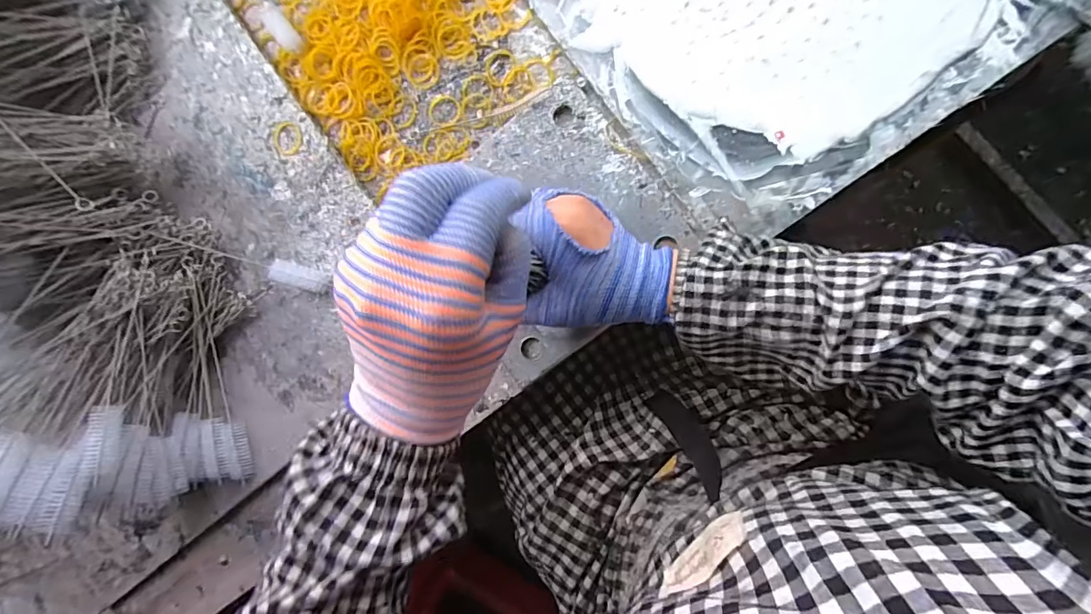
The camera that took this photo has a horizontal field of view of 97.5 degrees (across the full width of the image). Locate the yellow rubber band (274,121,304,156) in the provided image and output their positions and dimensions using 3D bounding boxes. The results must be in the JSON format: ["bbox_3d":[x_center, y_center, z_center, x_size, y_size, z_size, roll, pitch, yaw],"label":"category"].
[{"bbox_3d":[-0.237,-0.156,0.439,0.029,0.004,0.032,-11,90,6],"label":"yellow rubber band"}]

